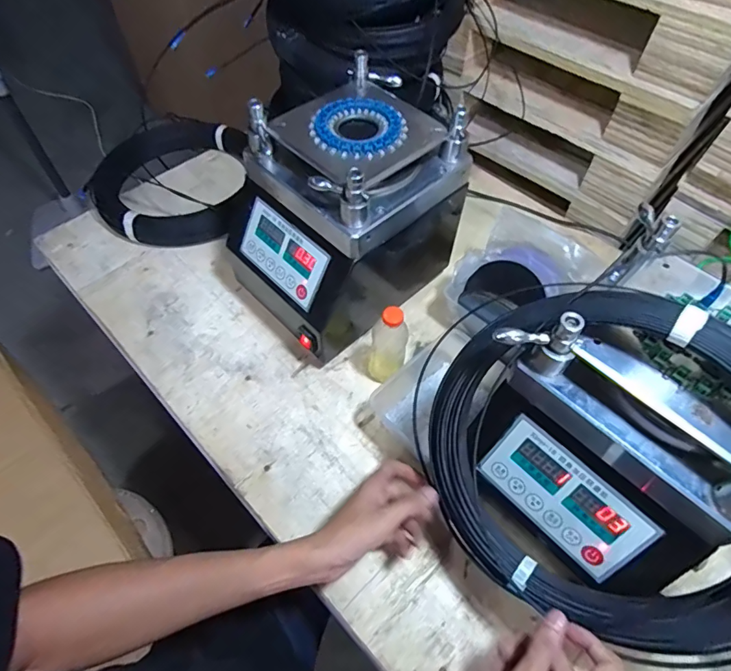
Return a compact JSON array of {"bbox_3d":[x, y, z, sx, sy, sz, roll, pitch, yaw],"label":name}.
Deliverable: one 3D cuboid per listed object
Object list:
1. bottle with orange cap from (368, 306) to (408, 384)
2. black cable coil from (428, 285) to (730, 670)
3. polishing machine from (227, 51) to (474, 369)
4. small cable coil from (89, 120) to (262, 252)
[{"bbox_3d":[0.031,0.011,0.645,0.054,0.140,0.045,9,57,5],"label":"bottle with orange cap"},{"bbox_3d":[0.205,0.117,0.405,0.308,0.304,0.024,19,18,31],"label":"black cable coil"},{"bbox_3d":[-0.026,-0.161,0.665,0.196,0.290,0.280,39,64,22],"label":"polishing machine"},{"bbox_3d":[-0.370,-0.289,0.881,0.284,0.062,0.323,-25,60,-16],"label":"small cable coil"}]

